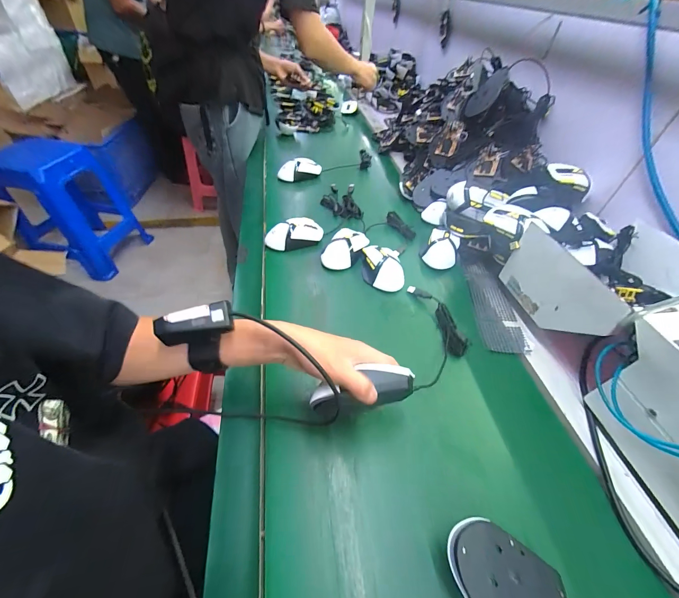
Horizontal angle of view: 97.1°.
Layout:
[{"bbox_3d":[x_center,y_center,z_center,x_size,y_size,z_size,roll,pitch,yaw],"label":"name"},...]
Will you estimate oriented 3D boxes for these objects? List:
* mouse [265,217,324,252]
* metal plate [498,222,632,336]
[{"bbox_3d":[-0.097,-0.137,0.645,0.124,0.049,0.066,-5,49,-10],"label":"mouse"},{"bbox_3d":[0.328,-0.014,0.467,0.008,0.114,0.199,1,45,-13],"label":"metal plate"}]

